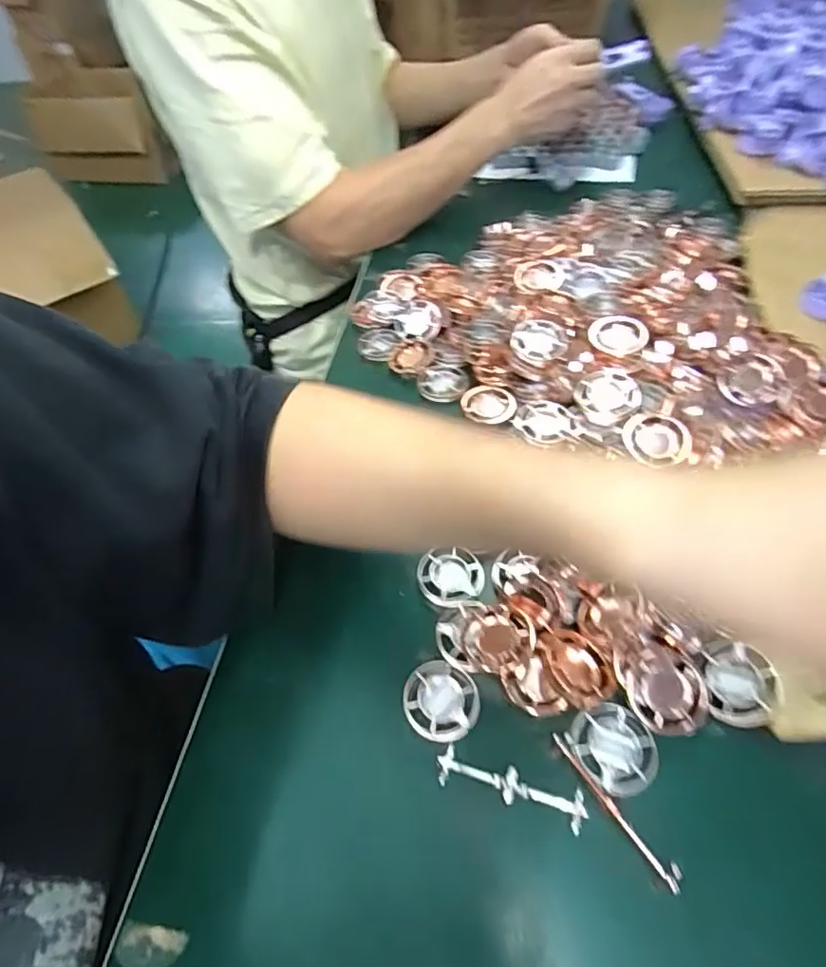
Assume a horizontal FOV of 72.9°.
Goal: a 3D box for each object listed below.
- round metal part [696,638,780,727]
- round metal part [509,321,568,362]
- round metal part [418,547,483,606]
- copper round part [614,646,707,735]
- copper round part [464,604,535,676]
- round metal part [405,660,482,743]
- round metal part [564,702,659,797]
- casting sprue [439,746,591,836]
[{"bbox_3d":[0.165,0.099,0.282,0.033,0.009,0.043,0,51,6],"label":"round metal part"},{"bbox_3d":[0.099,-0.112,0.438,0.040,0.008,0.040,-2,66,5],"label":"round metal part"},{"bbox_3d":[0.023,0.057,0.344,0.040,0.005,0.035,14,54,16],"label":"round metal part"},{"bbox_3d":[0.125,0.103,0.284,0.043,0.010,0.043,-5,62,10],"label":"copper round part"},{"bbox_3d":[0.047,0.086,0.308,0.034,0.011,0.036,-3,51,3],"label":"copper round part"},{"bbox_3d":[0.015,0.114,0.296,0.039,0.004,0.040,-3,51,3],"label":"round metal part"},{"bbox_3d":[0.099,0.129,0.274,0.040,0.007,0.039,-3,51,3],"label":"round metal part"},{"bbox_3d":[0.046,0.146,0.270,0.071,0.004,0.017,12,53,15],"label":"casting sprue"}]

